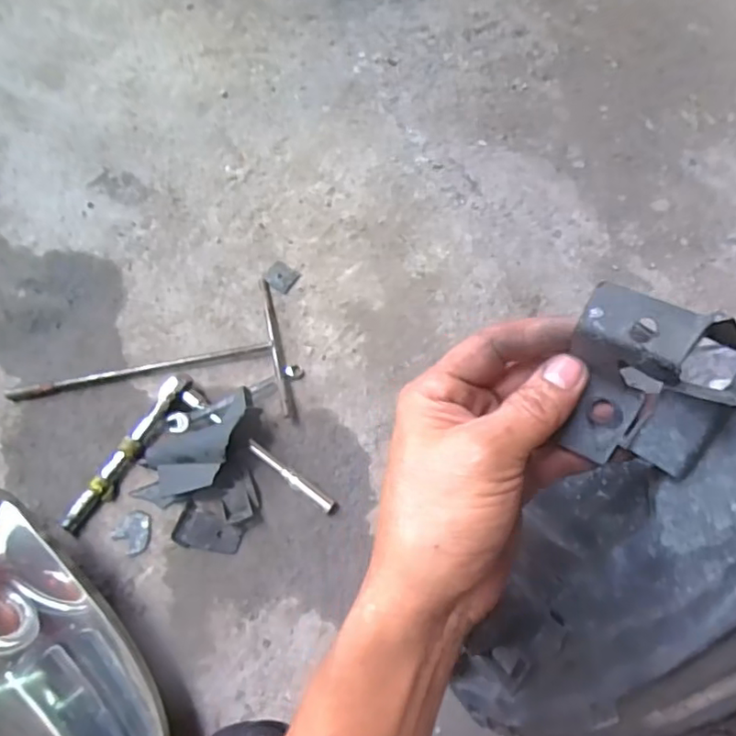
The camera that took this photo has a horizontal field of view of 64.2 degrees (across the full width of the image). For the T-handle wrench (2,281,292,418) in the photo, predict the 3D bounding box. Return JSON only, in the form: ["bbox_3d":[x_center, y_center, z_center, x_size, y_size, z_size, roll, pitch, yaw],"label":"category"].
[{"bbox_3d":[-0.244,0.004,0.657,0.294,0.019,0.169,-12,71,-8],"label":"T-handle wrench"}]

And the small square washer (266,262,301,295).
[{"bbox_3d":[-0.106,-0.111,0.719,0.037,0.005,0.036,31,71,8],"label":"small square washer"}]

